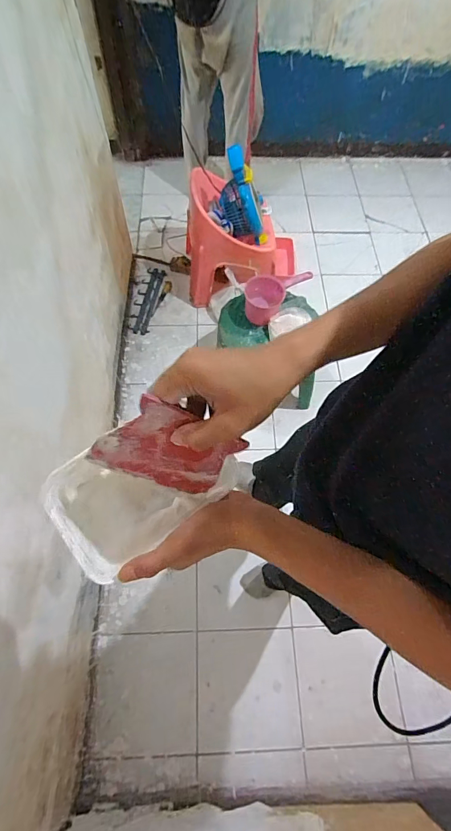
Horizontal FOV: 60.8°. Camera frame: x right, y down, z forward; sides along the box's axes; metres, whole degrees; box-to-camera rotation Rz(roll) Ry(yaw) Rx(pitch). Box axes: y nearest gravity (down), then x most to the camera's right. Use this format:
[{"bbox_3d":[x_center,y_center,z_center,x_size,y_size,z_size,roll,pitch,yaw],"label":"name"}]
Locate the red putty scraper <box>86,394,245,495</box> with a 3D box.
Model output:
[{"bbox_3d":[-0.053,0.033,0.351,0.114,0.100,0.004,24,39,-21],"label":"red putty scraper"}]

